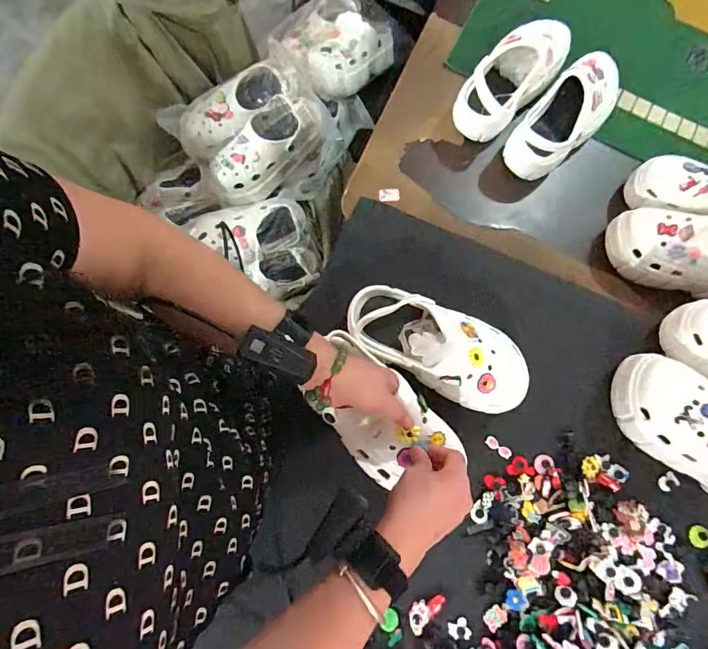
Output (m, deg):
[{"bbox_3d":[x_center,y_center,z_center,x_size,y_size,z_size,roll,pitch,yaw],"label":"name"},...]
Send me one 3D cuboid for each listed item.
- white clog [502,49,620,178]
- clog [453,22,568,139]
[{"bbox_3d":[0.372,-0.361,0.738,0.103,0.116,0.234,44,81,7],"label":"white clog"},{"bbox_3d":[0.276,-0.435,0.744,0.108,0.087,0.221,42,81,7],"label":"clog"}]

